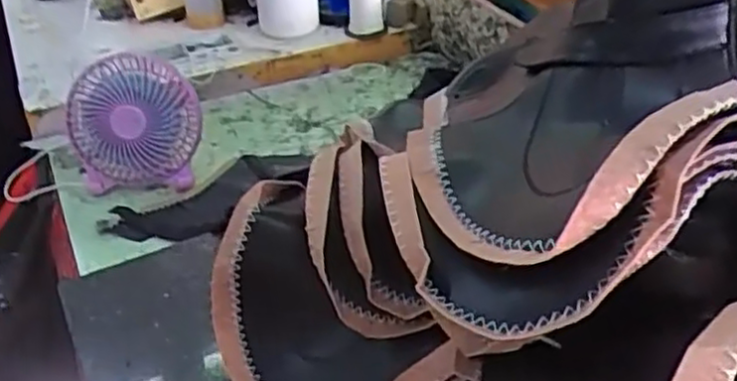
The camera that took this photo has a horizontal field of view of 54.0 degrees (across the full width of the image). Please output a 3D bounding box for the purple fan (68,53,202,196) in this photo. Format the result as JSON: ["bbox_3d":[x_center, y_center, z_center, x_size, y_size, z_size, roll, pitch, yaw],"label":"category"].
[{"bbox_3d":[-0.230,-0.064,0.712,0.127,0.111,0.060,-5,36,-4],"label":"purple fan"}]

